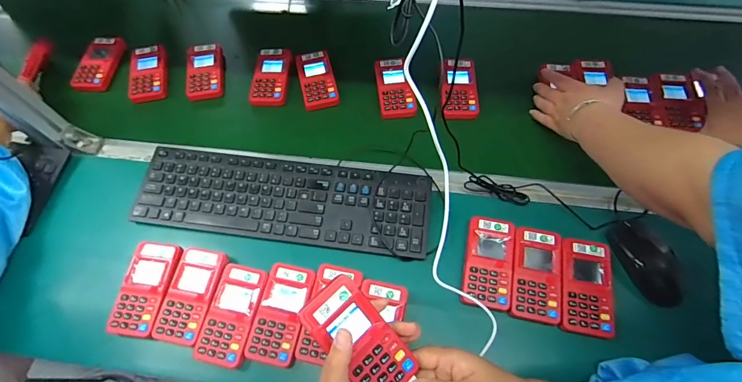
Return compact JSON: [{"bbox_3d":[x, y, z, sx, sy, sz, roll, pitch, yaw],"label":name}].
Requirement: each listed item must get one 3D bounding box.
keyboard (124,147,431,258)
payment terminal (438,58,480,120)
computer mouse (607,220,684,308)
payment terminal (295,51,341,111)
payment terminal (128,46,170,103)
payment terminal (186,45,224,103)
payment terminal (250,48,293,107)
[{"bbox_3d":[-0.132,0.011,0.556,0.430,0.017,0.126,7,63,7],"label":"keyboard"},{"bbox_3d":[0.154,-0.182,0.657,0.064,0.019,0.130,1,62,4],"label":"payment terminal"},{"bbox_3d":[0.363,0.092,0.492,0.051,0.031,0.114,-13,62,-3],"label":"computer mouse"},{"bbox_3d":[-0.098,-0.203,0.681,0.063,0.018,0.123,-14,62,-4],"label":"payment terminal"},{"bbox_3d":[-0.420,-0.225,0.708,0.069,0.028,0.124,-15,62,-5],"label":"payment terminal"},{"bbox_3d":[-0.306,-0.221,0.690,0.065,0.020,0.122,-13,62,-4],"label":"payment terminal"},{"bbox_3d":[-0.182,-0.206,0.674,0.066,0.018,0.122,1,62,4],"label":"payment terminal"}]

